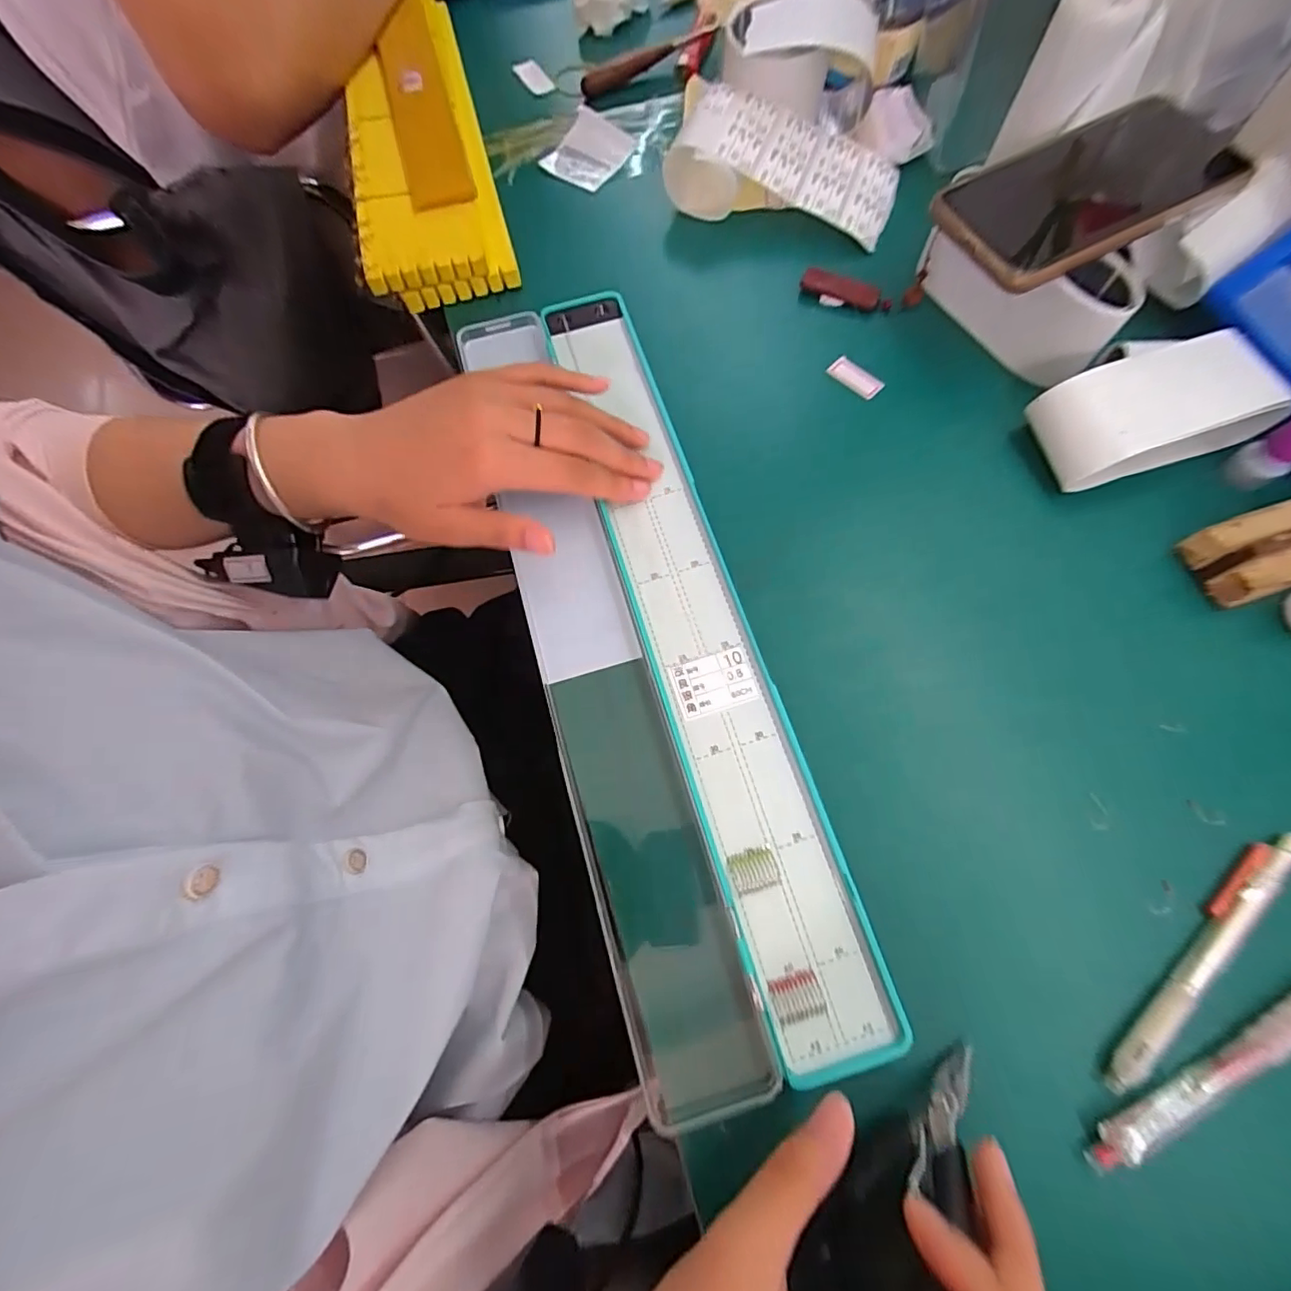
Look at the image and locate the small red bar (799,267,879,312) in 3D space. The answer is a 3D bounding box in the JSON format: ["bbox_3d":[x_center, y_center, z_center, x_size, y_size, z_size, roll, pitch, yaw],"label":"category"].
[{"bbox_3d":[0.130,-0.238,0.380,0.052,0.011,0.016,30,74,12],"label":"small red bar"}]

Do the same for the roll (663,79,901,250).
[{"bbox_3d":[0.102,-0.344,0.408,0.152,0.039,0.086,18,70,8],"label":"roll"}]

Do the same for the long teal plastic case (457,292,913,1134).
[{"bbox_3d":[0.000,-0.008,0.294,0.115,0.027,0.409,-14,73,-5],"label":"long teal plastic case"}]

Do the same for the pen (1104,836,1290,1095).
[{"bbox_3d":[0.238,0.130,0.243,0.138,0.007,0.014,-40,73,-11],"label":"pen"}]

